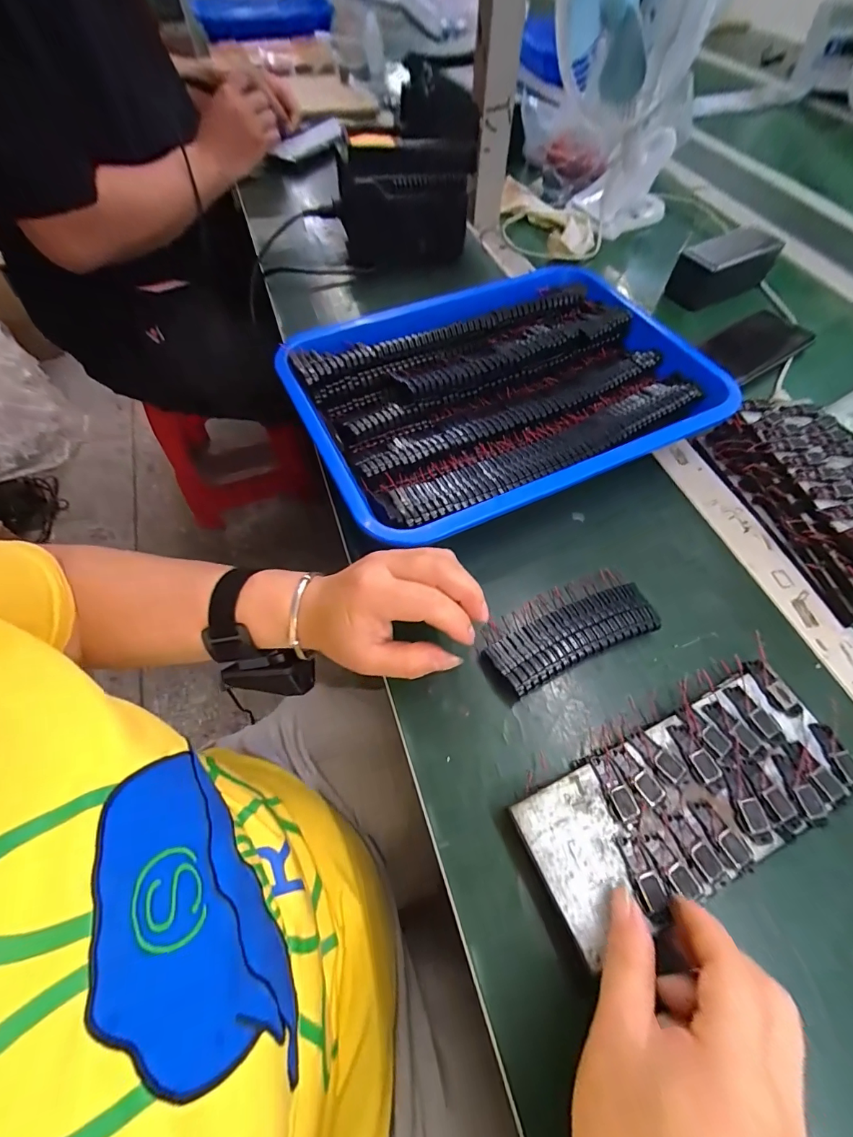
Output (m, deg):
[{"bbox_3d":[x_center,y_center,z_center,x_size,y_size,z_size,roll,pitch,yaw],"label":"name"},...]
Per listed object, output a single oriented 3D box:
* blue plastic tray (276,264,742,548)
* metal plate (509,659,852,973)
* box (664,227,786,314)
[{"bbox_3d":[0.071,-0.166,0.410,0.365,0.048,0.266,-23,63,-14],"label":"blue plastic tray"},{"bbox_3d":[0.151,0.129,0.252,0.193,0.007,0.080,-20,62,-11],"label":"metal plate"},{"bbox_3d":[0.355,-0.360,0.530,0.123,0.046,0.059,-30,65,-17],"label":"box"}]

